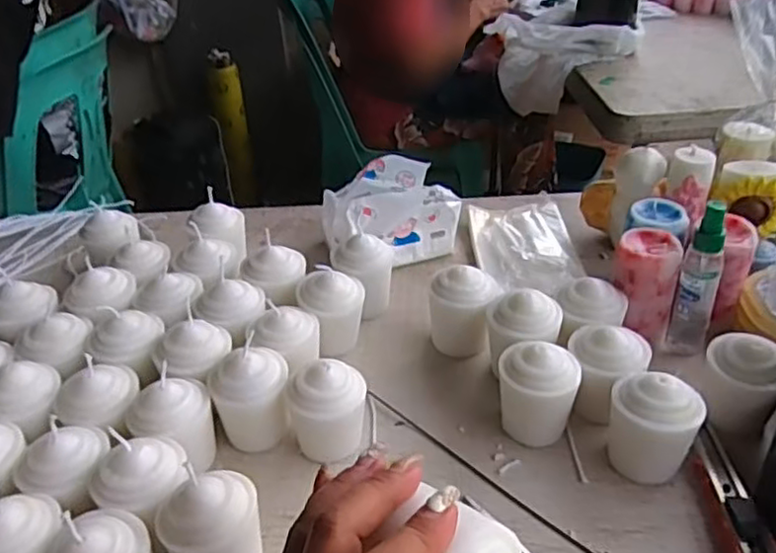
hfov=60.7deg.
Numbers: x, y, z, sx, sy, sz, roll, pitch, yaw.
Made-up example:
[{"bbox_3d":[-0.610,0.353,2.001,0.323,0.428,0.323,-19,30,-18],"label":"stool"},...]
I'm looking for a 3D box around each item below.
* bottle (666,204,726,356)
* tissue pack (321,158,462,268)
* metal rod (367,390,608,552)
[{"bbox_3d":[0.253,0.004,0.535,0.030,0.139,0.032,17,41,26],"label":"bottle"},{"bbox_3d":[0.002,-0.068,0.690,0.132,0.076,0.084,-12,37,-12],"label":"tissue pack"},{"bbox_3d":[0.059,0.136,0.475,0.010,0.010,0.212,-32,44,-33],"label":"metal rod"}]

